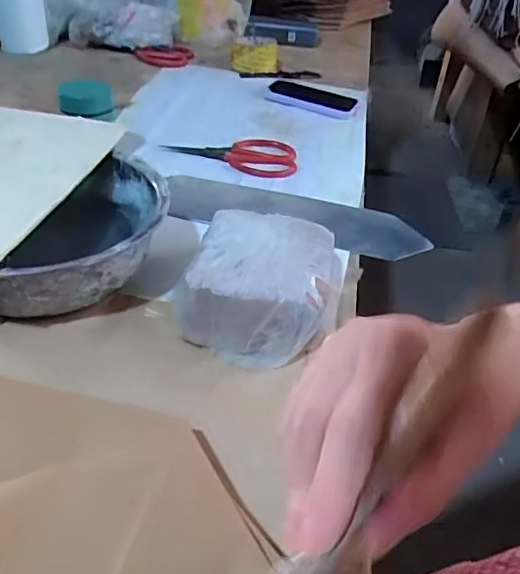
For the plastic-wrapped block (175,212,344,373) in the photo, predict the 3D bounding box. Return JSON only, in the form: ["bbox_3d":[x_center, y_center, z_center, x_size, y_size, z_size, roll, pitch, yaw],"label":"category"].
[{"bbox_3d":[0.003,-0.007,0.487,0.123,0.060,0.155,10,39,4],"label":"plastic-wrapped block"}]

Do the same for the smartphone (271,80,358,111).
[{"bbox_3d":[0.090,-0.340,0.989,0.172,0.007,0.077,24,42,21],"label":"smartphone"}]

